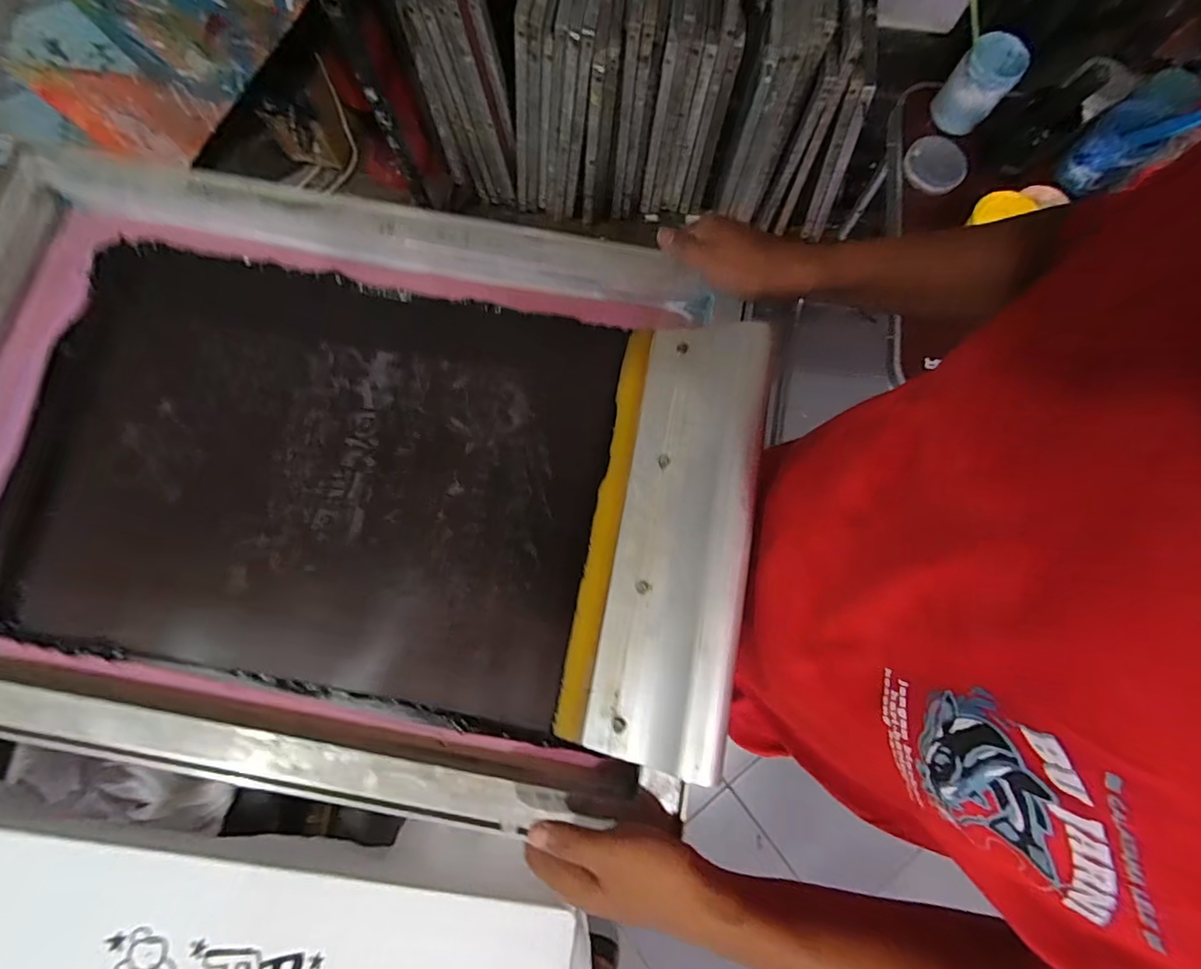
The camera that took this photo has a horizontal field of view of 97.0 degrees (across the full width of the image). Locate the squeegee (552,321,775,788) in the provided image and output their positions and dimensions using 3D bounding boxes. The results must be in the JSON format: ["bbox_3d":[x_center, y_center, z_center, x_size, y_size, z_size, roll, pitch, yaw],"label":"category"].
[{"bbox_3d":[0.053,0.033,0.409,0.124,0.030,0.326,6,76,24],"label":"squeegee"}]

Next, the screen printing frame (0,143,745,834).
[{"bbox_3d":[-0.238,-0.021,0.431,0.624,0.048,0.459,10,79,1],"label":"screen printing frame"}]

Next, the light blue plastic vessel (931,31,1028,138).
[{"bbox_3d":[0.610,-0.646,0.867,0.088,0.106,0.109,36,81,7],"label":"light blue plastic vessel"}]

